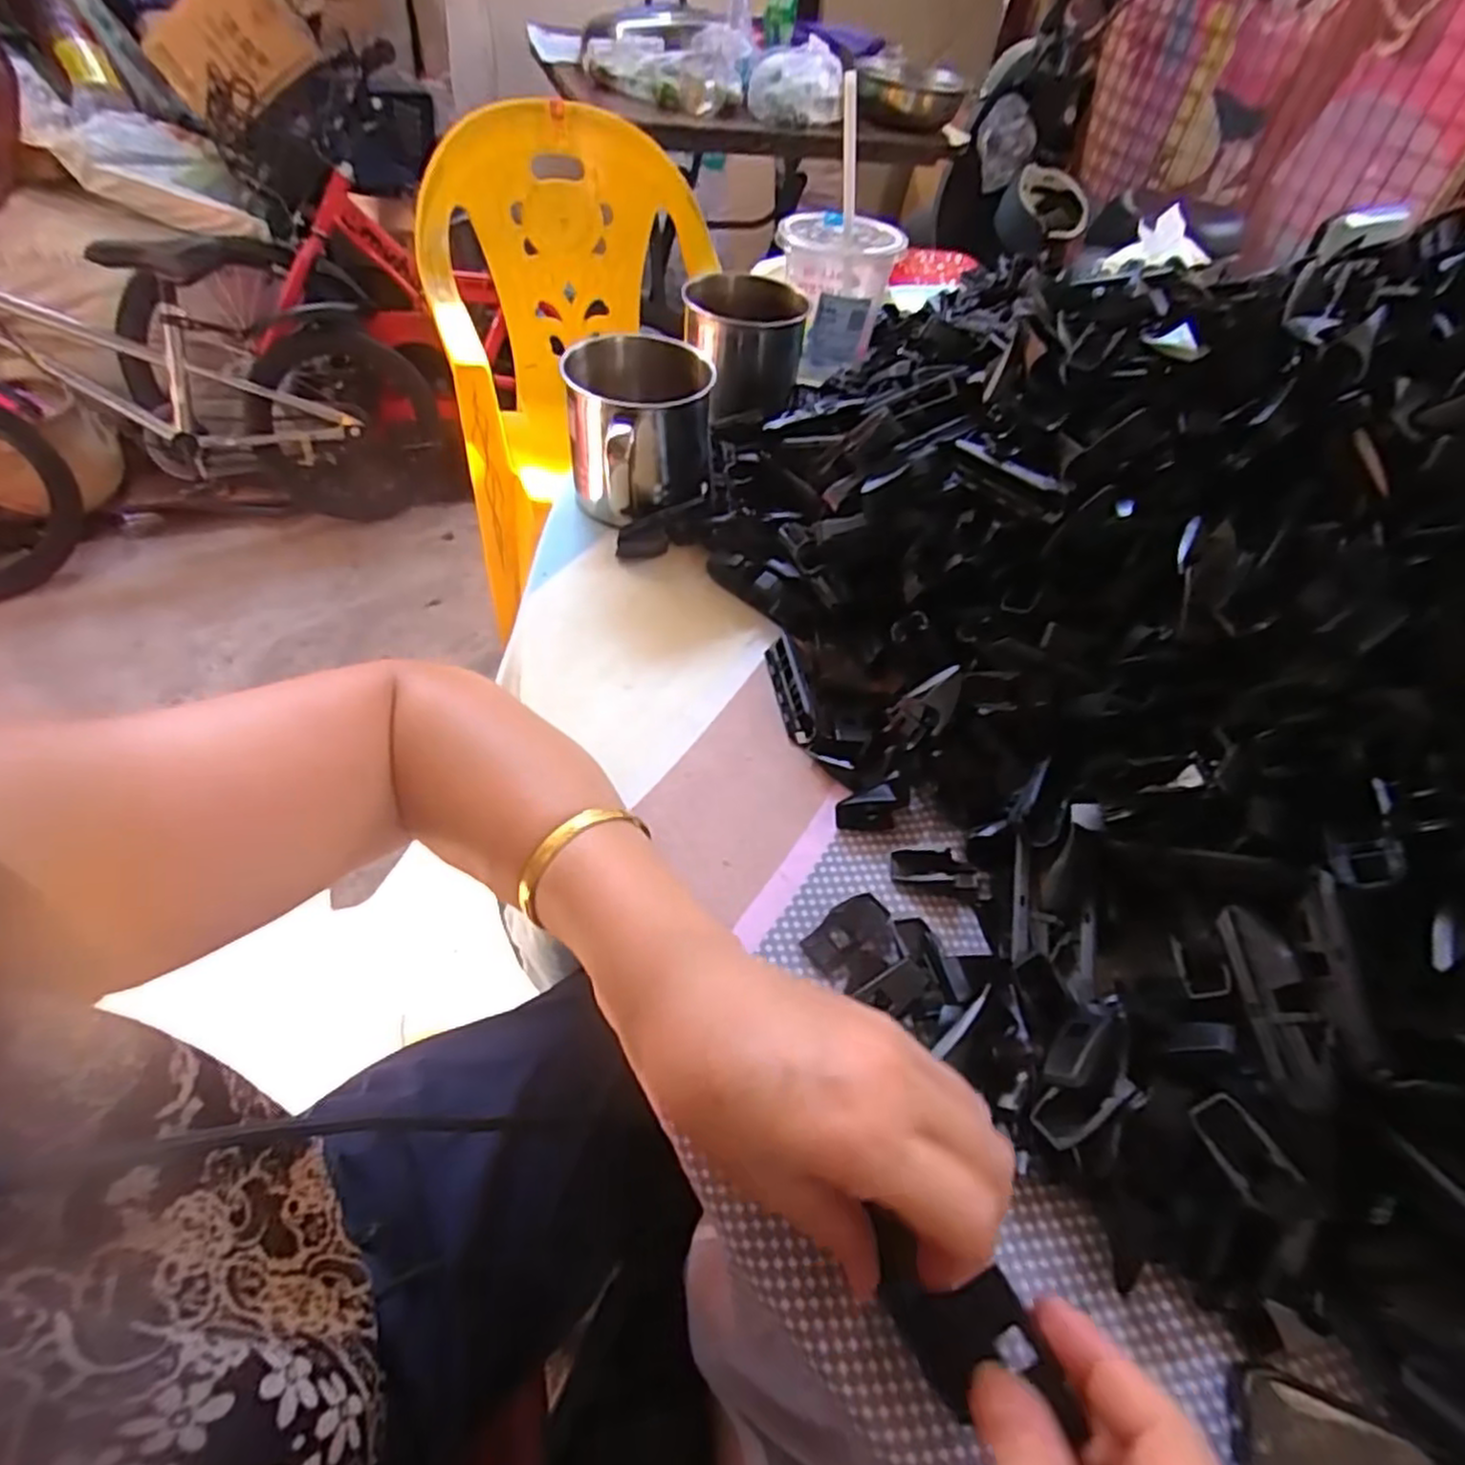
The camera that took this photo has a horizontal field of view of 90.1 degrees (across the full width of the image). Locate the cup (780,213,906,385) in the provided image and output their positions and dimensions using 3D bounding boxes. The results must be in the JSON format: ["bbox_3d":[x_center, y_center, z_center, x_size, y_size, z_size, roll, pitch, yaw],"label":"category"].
[{"bbox_3d":[0.079,-0.346,0.584,0.089,0.099,0.106,15,51,6],"label":"cup"}]

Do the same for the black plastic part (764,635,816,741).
[{"bbox_3d":[0.031,-0.025,0.401,0.014,0.015,0.069,-6,51,-11],"label":"black plastic part"}]

